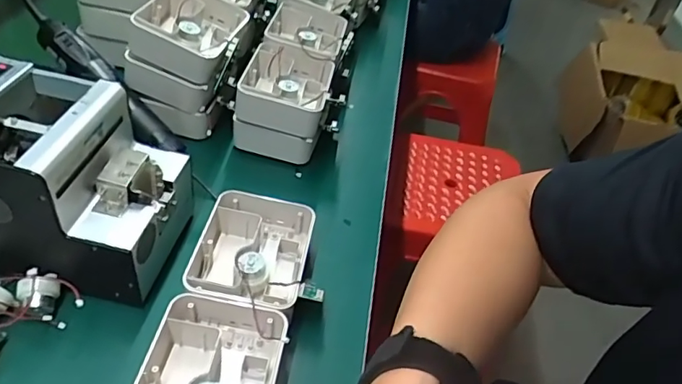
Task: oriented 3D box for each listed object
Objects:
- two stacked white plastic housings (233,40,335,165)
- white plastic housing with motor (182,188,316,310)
[{"bbox_3d":[-0.068,-0.108,0.637,0.103,0.092,0.123,8,41,1],"label":"two stacked white plastic housings"},{"bbox_3d":[-0.083,0.058,0.491,0.103,0.039,0.131,9,41,2],"label":"white plastic housing with motor"}]

